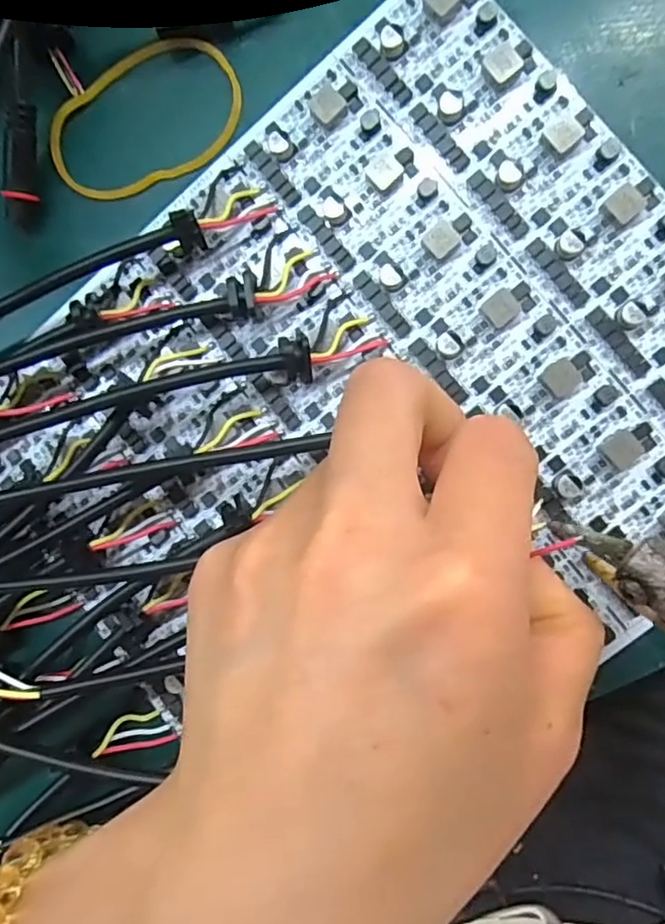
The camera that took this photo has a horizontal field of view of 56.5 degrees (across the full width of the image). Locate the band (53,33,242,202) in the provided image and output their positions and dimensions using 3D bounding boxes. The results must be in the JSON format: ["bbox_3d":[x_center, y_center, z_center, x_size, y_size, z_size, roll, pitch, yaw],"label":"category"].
[{"bbox_3d":[-0.056,-0.102,0.184,0.059,0.004,0.039,-15,90,6],"label":"band"}]

